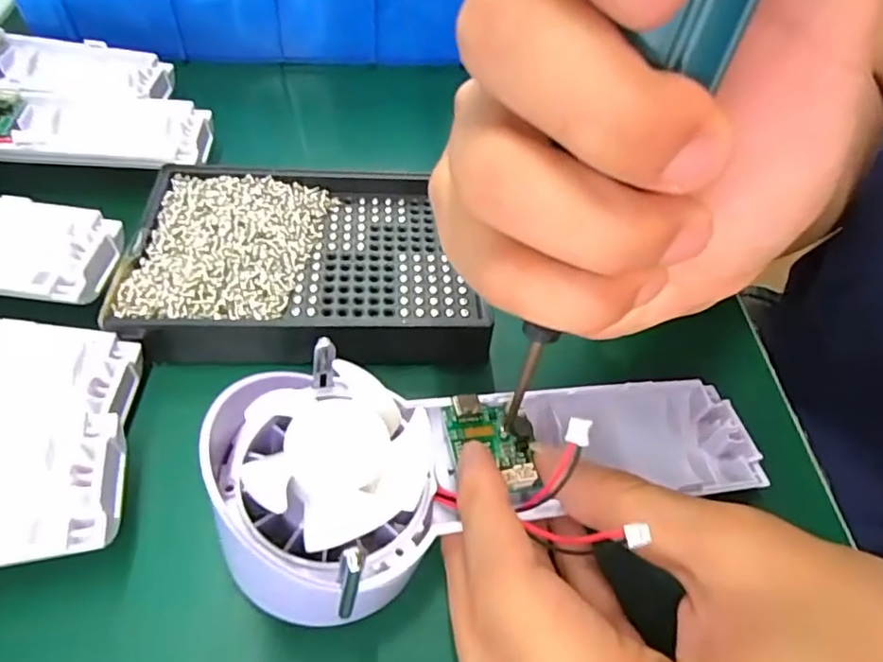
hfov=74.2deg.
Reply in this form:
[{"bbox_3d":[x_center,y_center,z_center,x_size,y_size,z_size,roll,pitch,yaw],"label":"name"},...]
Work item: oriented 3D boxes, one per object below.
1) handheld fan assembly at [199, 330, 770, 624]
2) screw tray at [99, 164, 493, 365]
[{"bbox_3d":[0.022,0.039,0.180,0.170,0.030,0.061,0,50,-27],"label":"handheld fan assembly"},{"bbox_3d":[-0.055,-0.027,0.238,0.132,0.024,0.095,-1,52,-7],"label":"screw tray"}]

